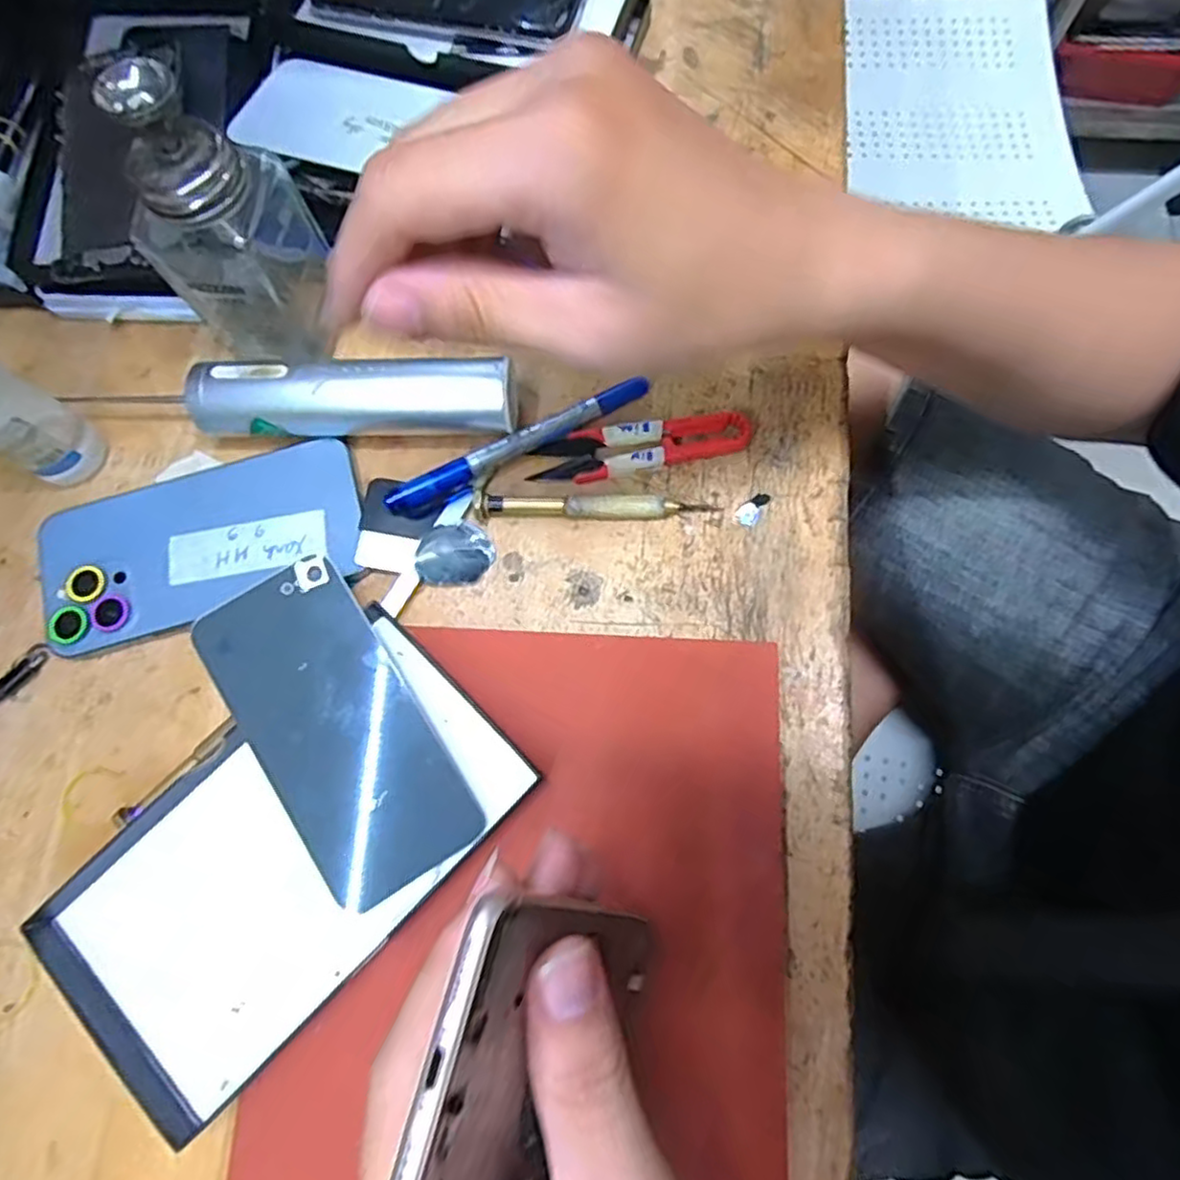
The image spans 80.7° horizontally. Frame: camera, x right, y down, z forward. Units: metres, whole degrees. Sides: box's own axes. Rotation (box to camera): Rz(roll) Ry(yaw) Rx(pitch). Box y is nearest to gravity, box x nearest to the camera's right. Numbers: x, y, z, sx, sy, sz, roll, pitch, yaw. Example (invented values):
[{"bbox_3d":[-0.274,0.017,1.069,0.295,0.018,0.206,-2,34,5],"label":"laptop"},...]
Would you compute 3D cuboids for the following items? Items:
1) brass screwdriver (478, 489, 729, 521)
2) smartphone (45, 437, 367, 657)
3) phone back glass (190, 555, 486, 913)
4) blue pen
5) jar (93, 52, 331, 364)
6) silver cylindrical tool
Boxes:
[{"bbox_3d":[0.003,-0.039,0.313,0.107,0.010,0.013,0,75,2],"label":"brass screwdriver"},{"bbox_3d":[-0.175,-0.021,0.312,0.142,0.012,0.070,-15,76,-2],"label":"smartphone"},{"bbox_3d":[-0.100,0.054,0.276,0.062,0.007,0.130,-33,83,-15],"label":"phone back glass"},{"bbox_3d":[-0.031,-0.064,0.315,0.127,0.013,0.014,-26,76,-5],"label":"blue pen"},{"bbox_3d":[-0.156,-0.151,0.290,0.059,0.123,0.059,0,75,2],"label":"jar"},{"bbox_3d":[-0.106,-0.086,0.314,0.142,0.032,0.027,0,75,2],"label":"silver cylindrical tool"}]

